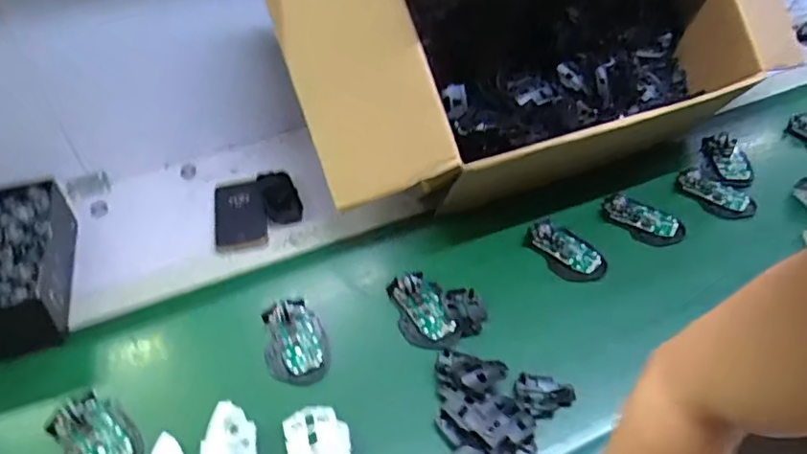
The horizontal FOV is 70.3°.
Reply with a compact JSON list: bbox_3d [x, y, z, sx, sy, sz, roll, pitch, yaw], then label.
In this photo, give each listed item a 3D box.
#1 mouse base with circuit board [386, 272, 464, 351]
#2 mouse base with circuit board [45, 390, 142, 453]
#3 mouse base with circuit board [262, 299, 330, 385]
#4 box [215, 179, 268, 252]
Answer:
[{"bbox_3d":[0.025,0.106,0.727,0.070,0.029,0.113,-15,47,-13],"label":"mouse base with circuit board"},{"bbox_3d":[-0.331,0.229,0.617,0.071,0.025,0.110,-33,53,-28],"label":"mouse base with circuit board"},{"bbox_3d":[-0.132,0.135,0.694,0.072,0.029,0.112,-10,46,-9],"label":"mouse base with circuit board"},{"bbox_3d":[-0.242,-0.021,0.854,0.074,0.019,0.141,-11,46,-10],"label":"box"}]

